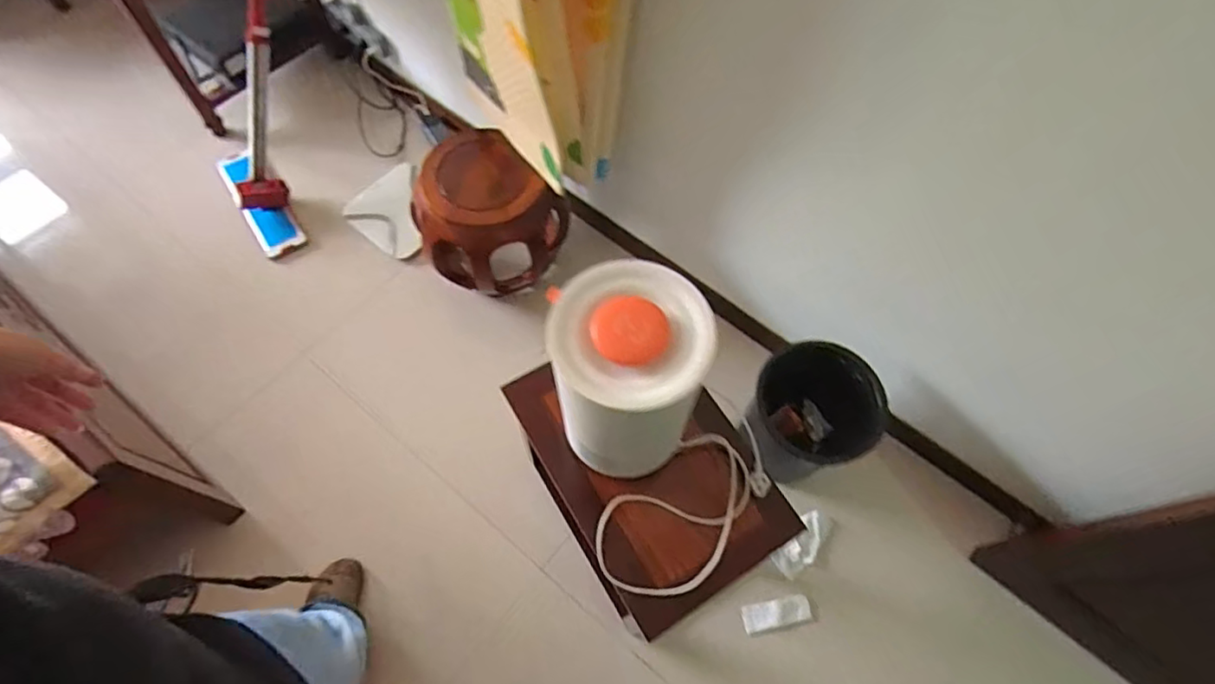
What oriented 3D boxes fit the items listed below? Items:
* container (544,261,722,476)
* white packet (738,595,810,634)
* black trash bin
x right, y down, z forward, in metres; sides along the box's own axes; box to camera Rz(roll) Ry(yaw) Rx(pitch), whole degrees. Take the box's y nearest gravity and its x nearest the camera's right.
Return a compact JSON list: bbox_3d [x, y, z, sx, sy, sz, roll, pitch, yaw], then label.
[{"bbox_3d":[0.033,0.049,0.857,0.175,0.302,0.192,1,64,-2],"label":"container"},{"bbox_3d":[0.351,0.565,1.273,0.142,0.007,0.052,-9,65,-7],"label":"white packet"},{"bbox_3d":[0.439,0.142,1.363,0.234,0.245,0.271,-15,66,-9],"label":"black trash bin"}]

